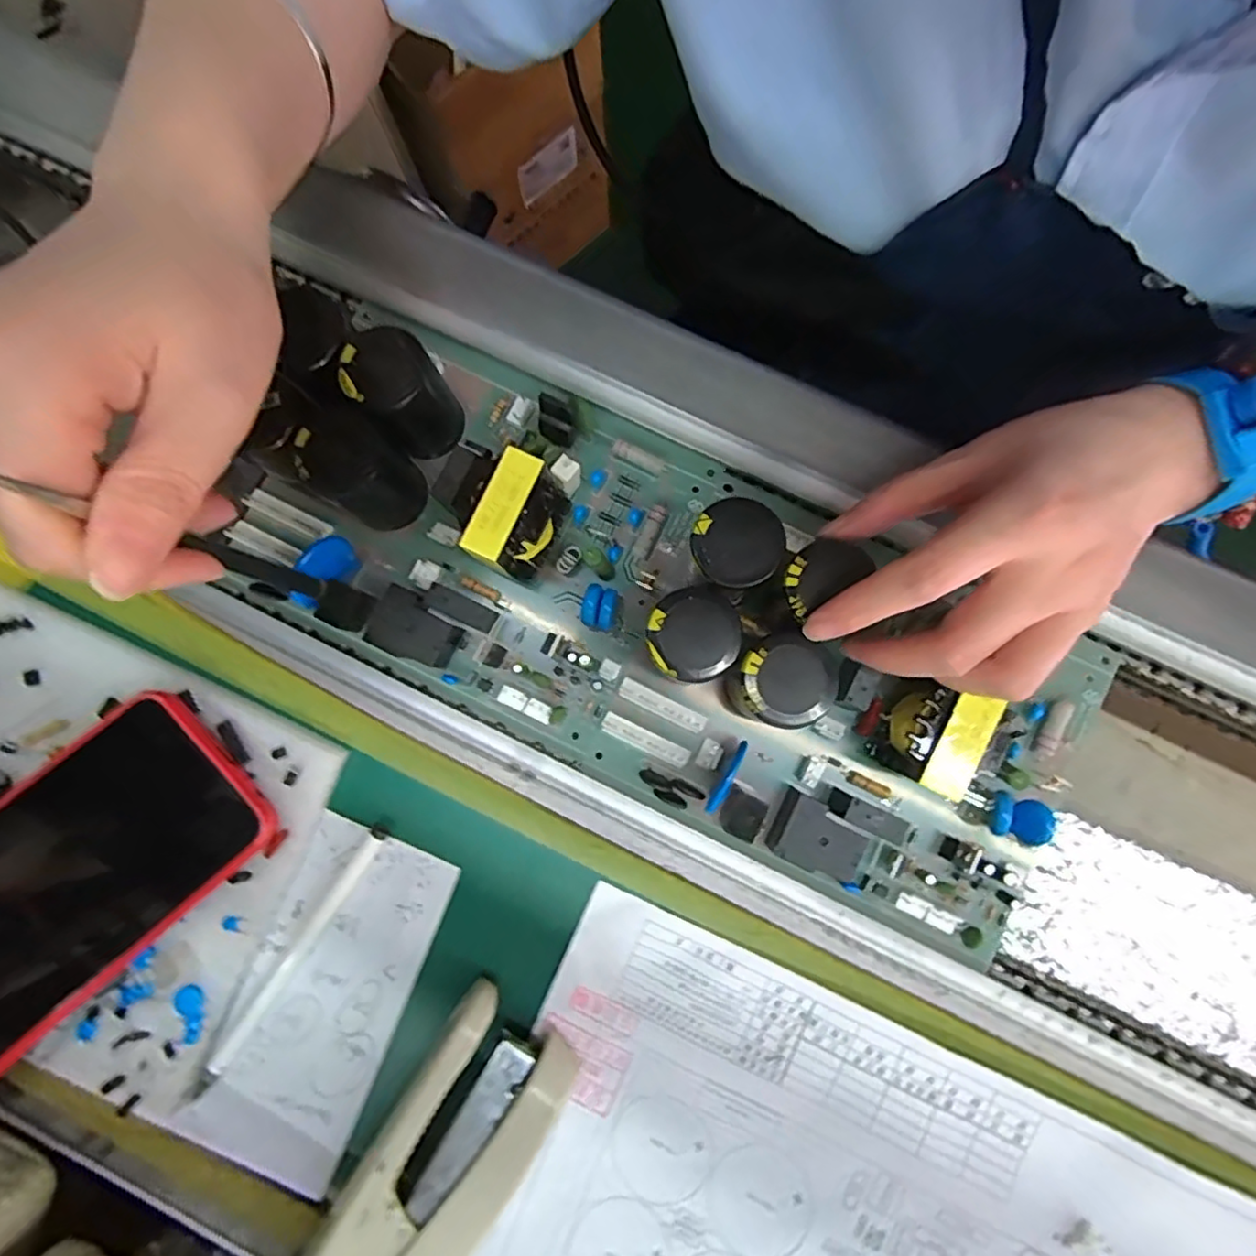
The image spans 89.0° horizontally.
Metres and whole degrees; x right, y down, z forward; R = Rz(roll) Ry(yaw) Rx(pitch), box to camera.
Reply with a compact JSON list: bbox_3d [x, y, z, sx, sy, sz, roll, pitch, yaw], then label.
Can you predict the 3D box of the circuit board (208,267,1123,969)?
[{"bbox_3d":[0.006,-0.010,0.257,0.367,0.062,0.137,31,82,5],"label":"circuit board"}]

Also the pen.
[{"bbox_3d":[-0.138,0.136,0.256,0.009,0.009,0.129,34,87,5],"label":"pen"}]

